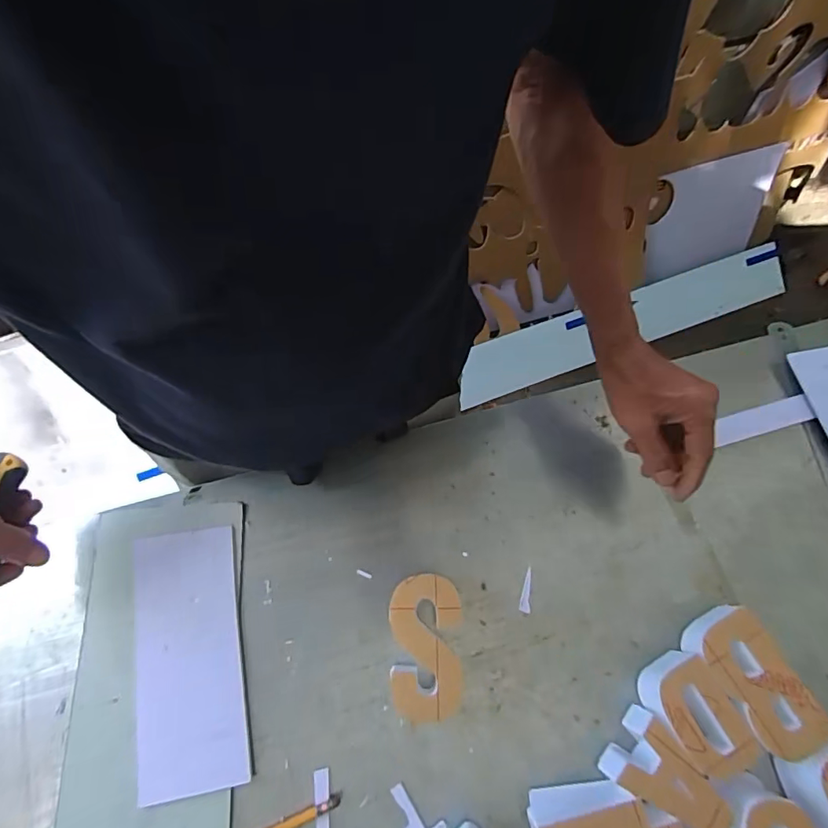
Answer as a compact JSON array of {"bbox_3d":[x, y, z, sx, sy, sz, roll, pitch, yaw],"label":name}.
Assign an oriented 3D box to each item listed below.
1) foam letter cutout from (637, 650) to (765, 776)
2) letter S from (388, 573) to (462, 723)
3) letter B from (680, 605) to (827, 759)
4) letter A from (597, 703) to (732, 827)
[{"bbox_3d":[0.235,0.253,0.425,0.060,0.045,0.085,-32,72,-13],"label":"foam letter cutout"},{"bbox_3d":[0.009,0.202,0.442,0.067,0.043,0.113,1,68,-1],"label":"letter S"},{"bbox_3d":[0.285,0.228,0.433,0.066,0.052,0.112,-26,73,-9],"label":"letter B"},{"bbox_3d":[0.207,0.293,0.410,0.084,0.046,0.061,34,72,12],"label":"letter A"}]

